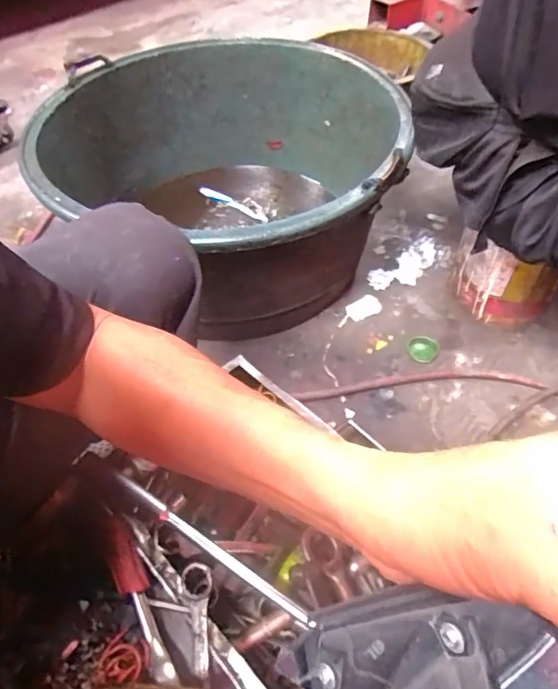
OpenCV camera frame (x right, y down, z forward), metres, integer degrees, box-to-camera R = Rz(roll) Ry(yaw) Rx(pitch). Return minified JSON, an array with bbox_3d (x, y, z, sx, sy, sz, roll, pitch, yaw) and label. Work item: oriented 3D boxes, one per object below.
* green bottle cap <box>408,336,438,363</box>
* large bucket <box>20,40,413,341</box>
[{"bbox_3d":[0.227,0.008,0.787,0.045,0.009,0.044,0,50,0],"label":"green bottle cap"},{"bbox_3d":[-0.102,-0.278,0.860,0.582,0.253,0.521,16,52,14],"label":"large bucket"}]

